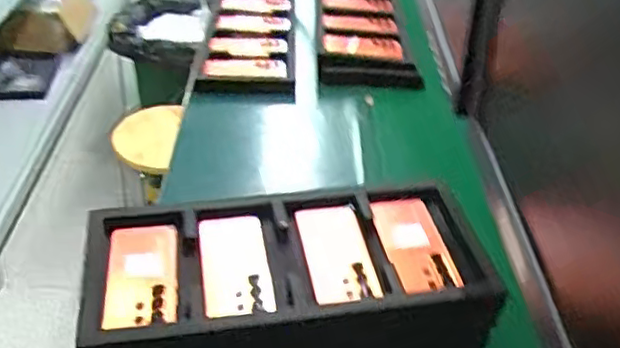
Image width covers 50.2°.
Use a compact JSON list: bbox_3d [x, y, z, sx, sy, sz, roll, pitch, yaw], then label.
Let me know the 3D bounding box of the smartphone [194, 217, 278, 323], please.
[{"bbox_3d":[-0.093,0.114,0.819,0.083,0.017,0.178,-4,35,-11],"label":"smartphone"}]

